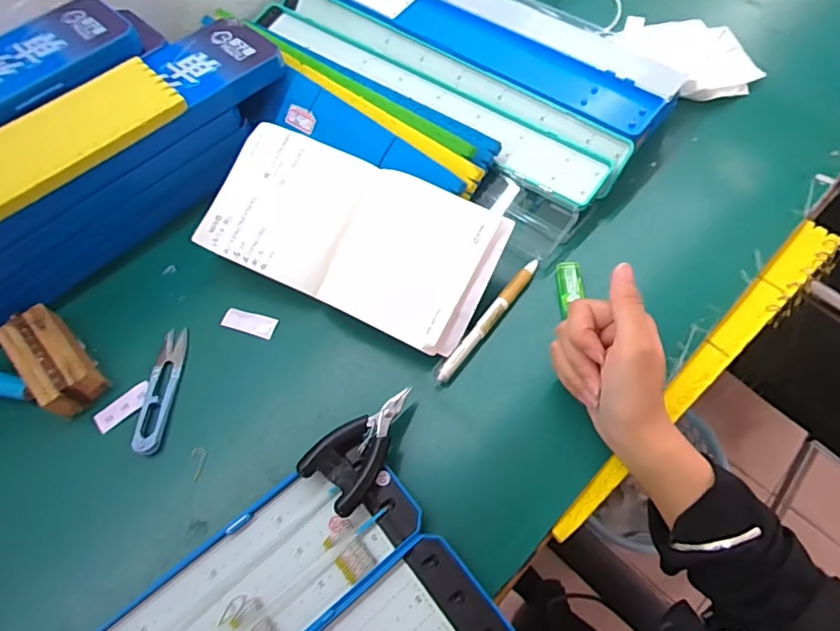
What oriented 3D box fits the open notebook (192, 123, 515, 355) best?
[{"bbox_3d":[-0.058,-0.070,0.424,0.238,0.016,0.125,25,84,11],"label":"open notebook"}]

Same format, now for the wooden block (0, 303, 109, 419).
[{"bbox_3d":[-0.288,0.032,0.398,0.038,0.035,0.083,-38,67,-17],"label":"wooden block"}]

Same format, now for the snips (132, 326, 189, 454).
[{"bbox_3d":[-0.202,0.055,0.395,0.023,0.010,0.099,2,62,3],"label":"snips"}]

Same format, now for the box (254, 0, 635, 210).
[{"bbox_3d":[0.003,-0.240,0.518,0.429,0.036,0.087,36,69,19],"label":"box"}]

